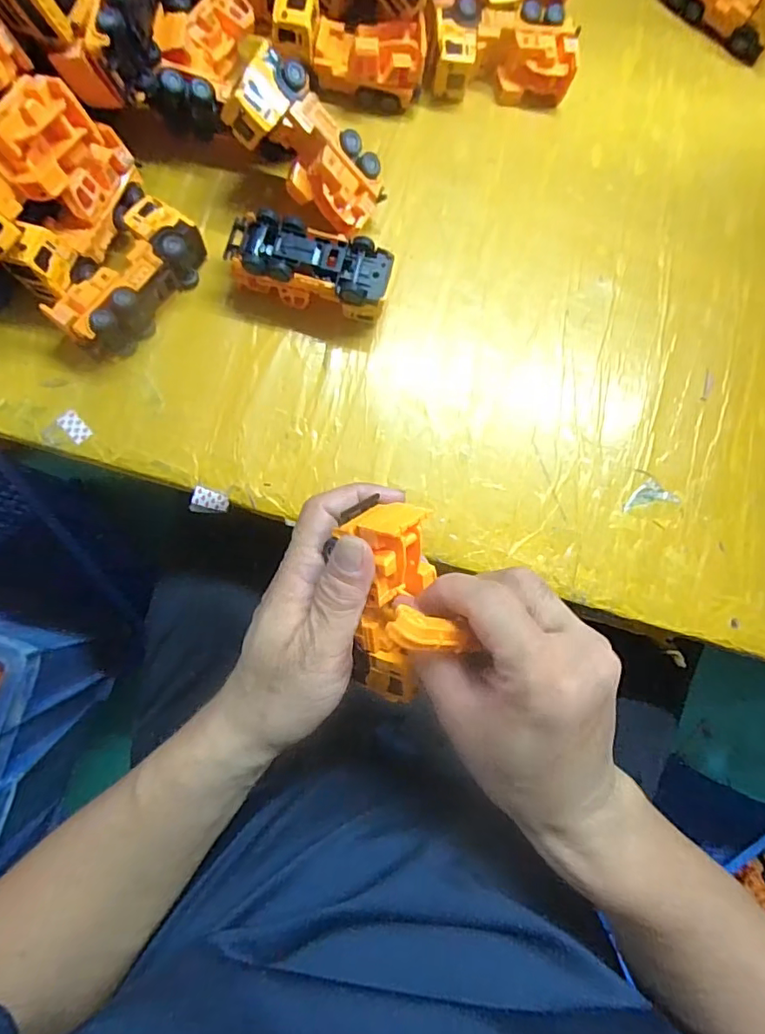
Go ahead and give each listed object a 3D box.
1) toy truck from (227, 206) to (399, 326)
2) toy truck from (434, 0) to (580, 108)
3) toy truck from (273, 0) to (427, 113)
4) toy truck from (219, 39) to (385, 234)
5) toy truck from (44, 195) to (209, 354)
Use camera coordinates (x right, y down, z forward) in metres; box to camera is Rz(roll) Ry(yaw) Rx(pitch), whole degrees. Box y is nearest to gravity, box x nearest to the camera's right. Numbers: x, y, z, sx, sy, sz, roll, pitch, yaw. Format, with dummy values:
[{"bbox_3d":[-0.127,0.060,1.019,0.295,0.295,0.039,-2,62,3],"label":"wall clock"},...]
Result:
[{"bbox_3d":[-0.047,-0.162,0.348,0.102,0.040,0.039,15,82,-4],"label":"toy truck"},{"bbox_3d":[0.087,-0.339,0.384,0.105,0.039,0.052,-2,84,-7],"label":"toy truck"},{"bbox_3d":[-0.022,-0.321,0.367,0.100,0.045,0.040,11,82,-5],"label":"toy truck"},{"bbox_3d":[-0.045,-0.231,0.332,0.101,0.031,0.042,33,79,-35],"label":"toy truck"},{"bbox_3d":[-0.160,-0.149,0.335,0.046,0.037,0.102,32,81,-2],"label":"toy truck"}]

